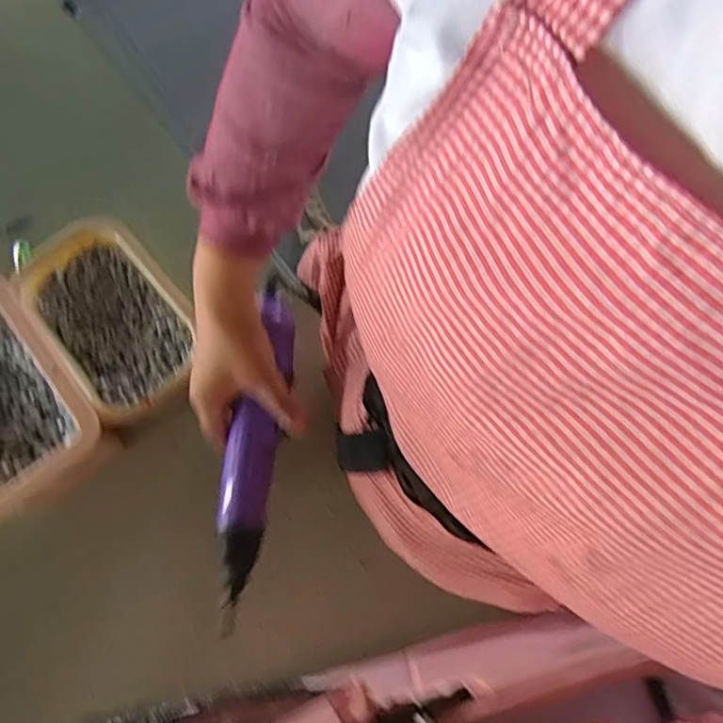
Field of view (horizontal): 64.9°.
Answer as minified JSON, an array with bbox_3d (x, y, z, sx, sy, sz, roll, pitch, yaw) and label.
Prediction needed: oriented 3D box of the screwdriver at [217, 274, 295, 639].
[{"bbox_3d":[-0.089,0.074,0.468,0.040,0.032,0.282,8,81,5],"label":"screwdriver"}]

